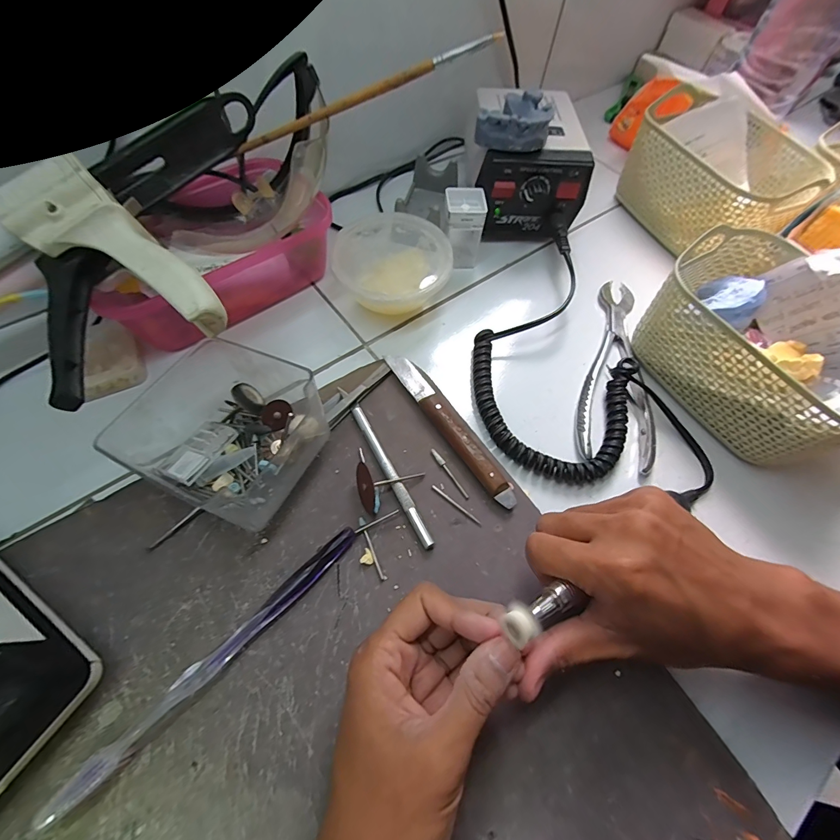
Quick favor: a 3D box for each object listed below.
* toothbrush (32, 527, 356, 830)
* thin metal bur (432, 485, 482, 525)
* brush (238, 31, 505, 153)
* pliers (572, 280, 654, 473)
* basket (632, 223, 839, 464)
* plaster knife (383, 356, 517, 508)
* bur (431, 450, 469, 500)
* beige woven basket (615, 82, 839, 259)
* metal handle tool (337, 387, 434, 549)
[{"bbox_3d":[-0.109,0.130,0.221,0.014,0.020,0.184,41,67,16],"label":"toothbrush"},{"bbox_3d":[0.026,0.059,0.275,0.043,0.004,0.004,37,67,14],"label":"thin metal bur"},{"bbox_3d":[-0.044,-0.220,0.268,0.195,0.006,0.007,-9,61,18],"label":"brush"},{"bbox_3d":[0.165,-0.050,0.337,0.058,0.014,0.192,12,63,2],"label":"pliers"},{"bbox_3d":[0.260,-0.055,0.299,0.117,0.091,0.166,-29,68,-17],"label":"basket"},{"bbox_3d":[0.023,0.003,0.298,0.022,0.014,0.147,-31,69,-18],"label":"plaster knife"},{"bbox_3d":[0.022,0.038,0.285,0.005,0.004,0.043,-28,68,-17],"label":"bur"},{"bbox_3d":[0.301,-0.246,0.400,0.127,0.088,0.160,-22,67,-14],"label":"beige woven basket"},{"bbox_3d":[-0.026,0.029,0.284,0.008,0.008,0.136,-25,67,-16],"label":"metal handle tool"}]

